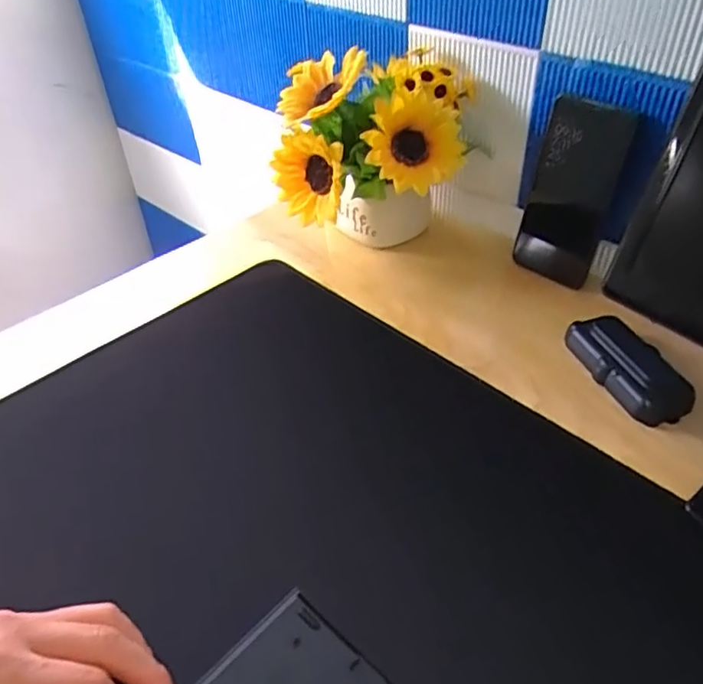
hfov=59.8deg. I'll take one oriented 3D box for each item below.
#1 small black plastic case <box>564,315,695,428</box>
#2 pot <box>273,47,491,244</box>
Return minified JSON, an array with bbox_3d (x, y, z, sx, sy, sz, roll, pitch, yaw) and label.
[{"bbox_3d":[0.222,0.020,0.487,0.051,0.027,0.105,-9,40,-12],"label":"small black plastic case"},{"bbox_3d":[0.024,-0.178,0.612,0.192,0.167,0.164,-2,42,2],"label":"pot"}]

